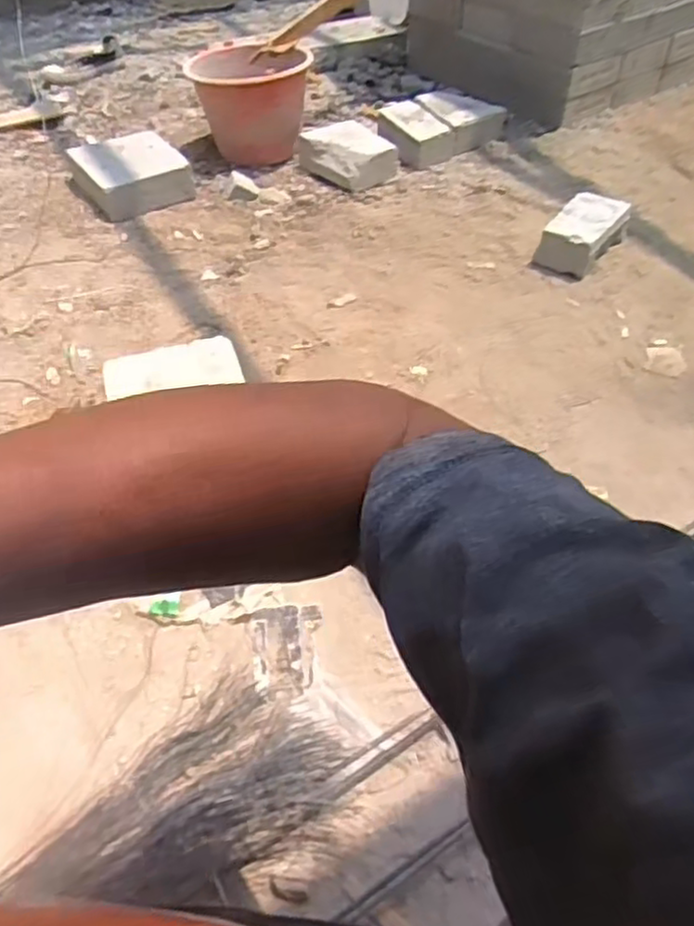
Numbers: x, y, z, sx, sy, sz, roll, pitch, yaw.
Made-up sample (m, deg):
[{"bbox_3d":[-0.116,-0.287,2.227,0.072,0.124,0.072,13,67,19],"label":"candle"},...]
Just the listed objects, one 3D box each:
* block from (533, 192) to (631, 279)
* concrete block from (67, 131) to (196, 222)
[{"bbox_3d":[0.468,-0.455,1.370,0.119,0.080,0.206,29,55,20],"label":"block"},{"bbox_3d":[-0.469,-0.628,1.488,0.207,0.075,0.216,-29,57,-23],"label":"concrete block"}]

